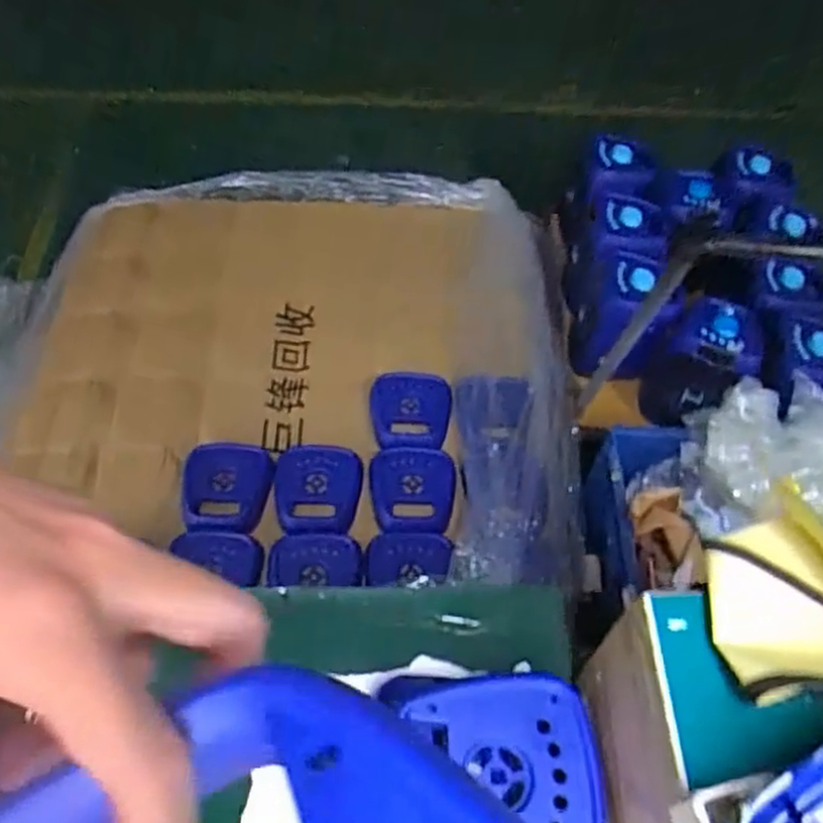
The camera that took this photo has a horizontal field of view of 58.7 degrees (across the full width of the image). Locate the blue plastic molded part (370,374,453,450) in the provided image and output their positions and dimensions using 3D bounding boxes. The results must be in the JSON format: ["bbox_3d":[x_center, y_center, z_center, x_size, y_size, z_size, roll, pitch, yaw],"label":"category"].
[{"bbox_3d":[0.000,-0.006,1.518,0.163,0.025,0.198,-1,55,-4],"label":"blue plastic molded part"}]

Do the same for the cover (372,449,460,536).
[{"bbox_3d":[0.002,0.150,1.424,0.166,0.039,0.180,4,55,-1],"label":"cover"}]

